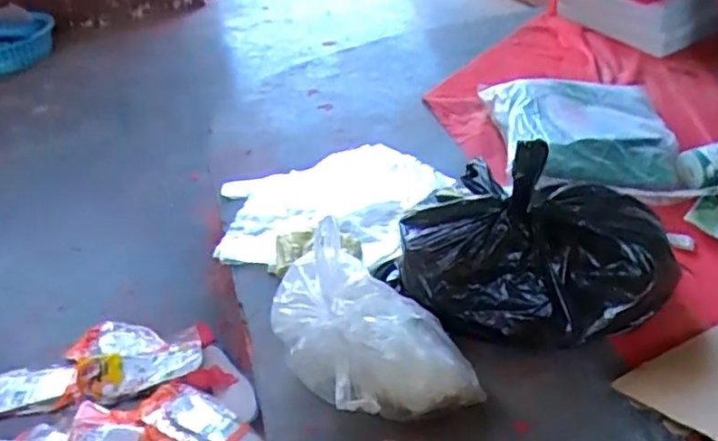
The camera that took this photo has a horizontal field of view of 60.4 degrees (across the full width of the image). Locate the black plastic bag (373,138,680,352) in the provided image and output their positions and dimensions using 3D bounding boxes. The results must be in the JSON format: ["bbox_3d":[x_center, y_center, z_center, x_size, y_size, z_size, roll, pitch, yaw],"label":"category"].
[{"bbox_3d":[0.203,-0.003,0.721,0.307,0.216,0.226,16,43,24],"label":"black plastic bag"}]

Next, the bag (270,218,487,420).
[{"bbox_3d":[0.002,0.129,0.671,0.145,0.134,0.219,-30,45,-27],"label":"bag"}]

